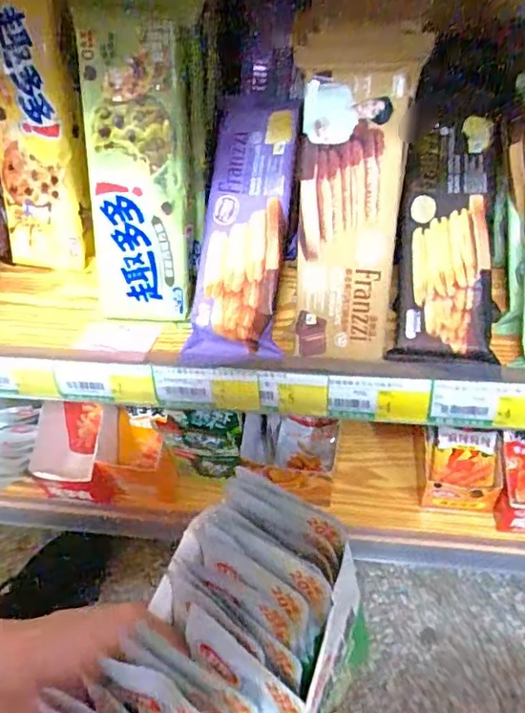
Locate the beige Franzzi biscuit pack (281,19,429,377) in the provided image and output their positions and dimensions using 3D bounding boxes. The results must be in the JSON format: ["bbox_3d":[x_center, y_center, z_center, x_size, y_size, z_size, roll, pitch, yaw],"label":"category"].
[{"bbox_3d":[0.055,-0.091,0.366,0.067,0.210,0.029,3,17,5],"label":"beige Franzzi biscuit pack"}]

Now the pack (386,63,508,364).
[{"bbox_3d":[0.131,-0.098,0.398,0.065,0.023,0.206,8,82,9],"label":"pack"}]

